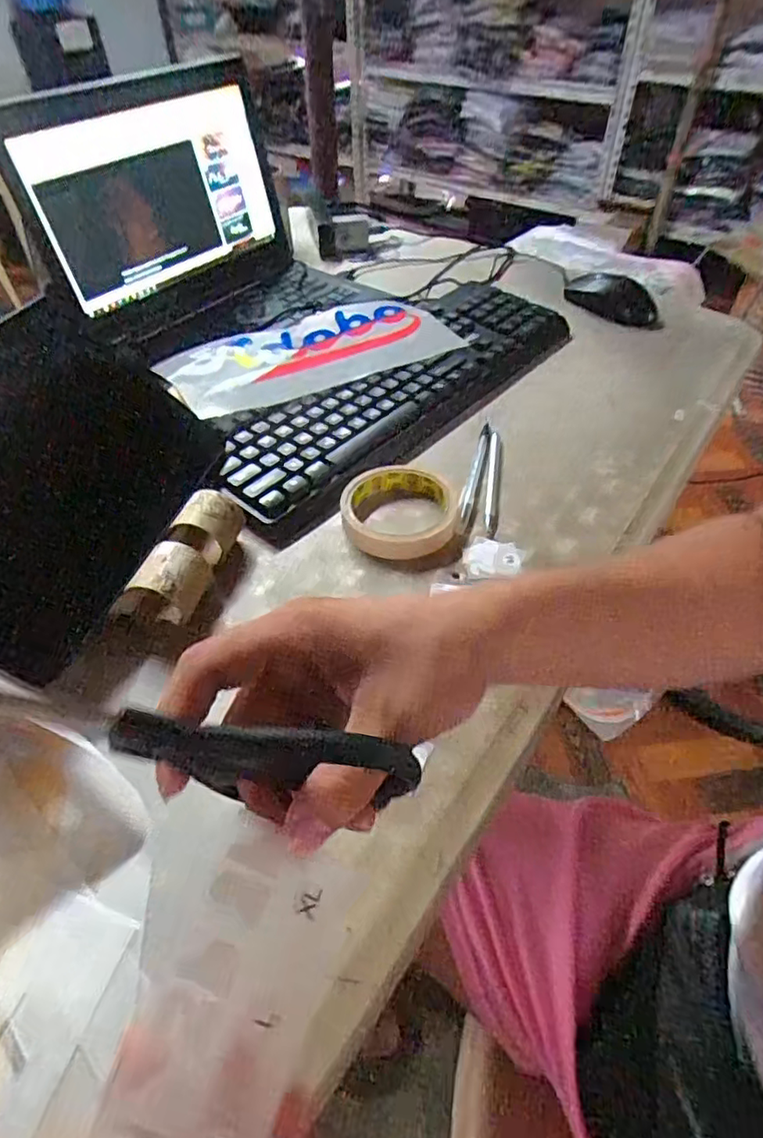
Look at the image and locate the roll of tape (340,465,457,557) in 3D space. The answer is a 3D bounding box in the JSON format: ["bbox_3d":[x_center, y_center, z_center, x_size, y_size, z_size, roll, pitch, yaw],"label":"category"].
[{"bbox_3d":[0.016,-0.051,0.492,0.092,0.030,0.092,0,47,0],"label":"roll of tape"}]

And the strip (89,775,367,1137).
[{"bbox_3d":[-0.050,0.132,0.168,0.063,0.005,0.126,28,51,-12],"label":"strip"}]

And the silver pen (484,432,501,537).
[{"bbox_3d":[0.097,-0.077,0.526,0.011,0.016,0.135,5,44,8],"label":"silver pen"}]

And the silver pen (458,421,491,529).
[{"bbox_3d":[0.083,-0.088,0.528,0.012,0.008,0.152,11,48,11],"label":"silver pen"}]

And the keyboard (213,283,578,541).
[{"bbox_3d":[0.021,-0.173,0.590,0.135,0.023,0.449,39,60,16],"label":"keyboard"}]

